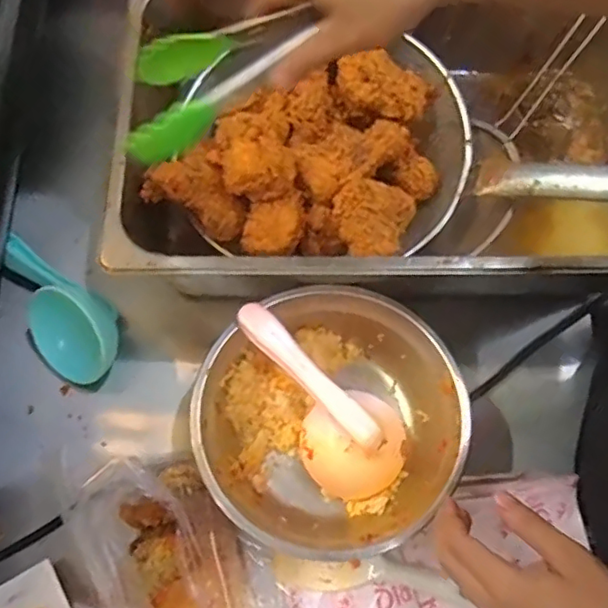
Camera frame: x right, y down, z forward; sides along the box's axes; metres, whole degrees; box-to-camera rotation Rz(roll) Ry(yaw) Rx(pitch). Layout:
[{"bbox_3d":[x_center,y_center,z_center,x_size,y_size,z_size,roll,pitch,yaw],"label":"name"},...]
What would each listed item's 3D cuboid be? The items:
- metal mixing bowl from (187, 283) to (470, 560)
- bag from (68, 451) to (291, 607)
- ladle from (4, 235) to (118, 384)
[{"bbox_3d":[0.023,0.105,0.539,0.224,0.087,0.211,0,71,-1],"label":"metal mixing bowl"},{"bbox_3d":[-0.089,0.235,0.488,0.117,0.073,0.242,-30,74,-10],"label":"bag"},{"bbox_3d":[-0.252,0.001,0.579,0.174,0.060,0.084,33,74,10],"label":"ladle"}]

